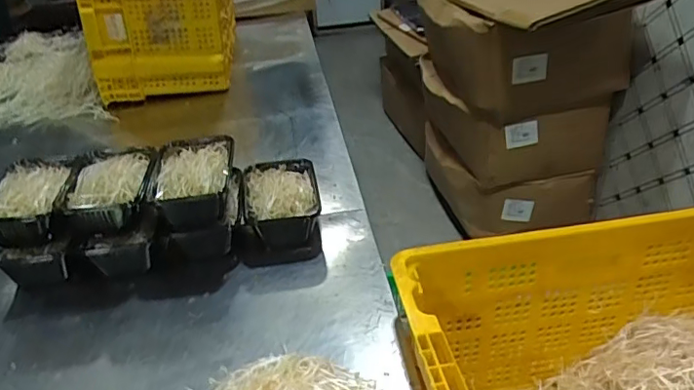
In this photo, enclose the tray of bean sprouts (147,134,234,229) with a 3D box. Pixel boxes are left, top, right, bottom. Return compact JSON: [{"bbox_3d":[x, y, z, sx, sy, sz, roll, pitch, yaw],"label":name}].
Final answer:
[{"bbox_3d":[-0.239,-0.022,0.873,0.117,0.073,0.165,-7,33,-5],"label":"tray of bean sprouts"}]

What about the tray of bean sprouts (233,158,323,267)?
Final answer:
[{"bbox_3d":[-0.111,0.022,0.922,0.133,0.071,0.203,-3,33,2],"label":"tray of bean sprouts"}]

